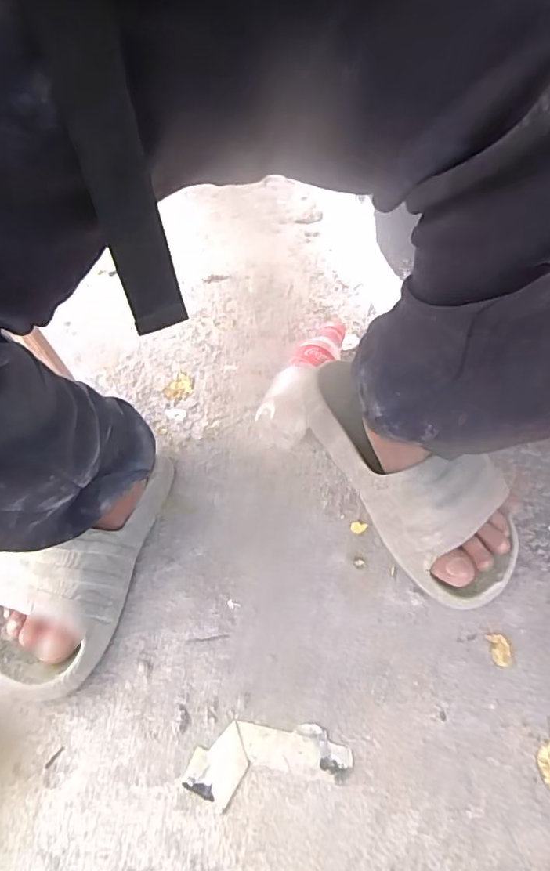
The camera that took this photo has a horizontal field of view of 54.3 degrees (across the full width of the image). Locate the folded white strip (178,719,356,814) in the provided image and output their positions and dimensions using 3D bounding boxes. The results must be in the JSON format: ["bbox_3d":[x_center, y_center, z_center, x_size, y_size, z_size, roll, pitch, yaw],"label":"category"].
[{"bbox_3d":[-0.005,0.222,0.366,0.109,0.004,0.048,-3,45,3],"label":"folded white strip"}]

